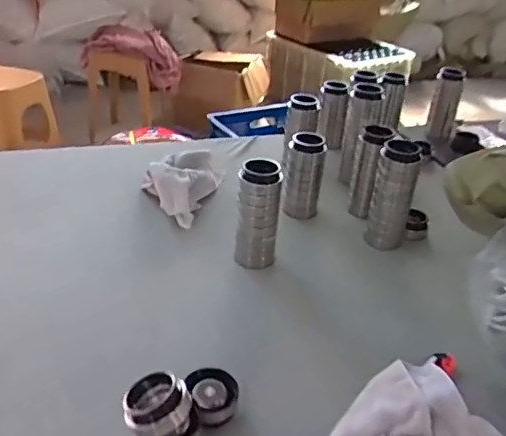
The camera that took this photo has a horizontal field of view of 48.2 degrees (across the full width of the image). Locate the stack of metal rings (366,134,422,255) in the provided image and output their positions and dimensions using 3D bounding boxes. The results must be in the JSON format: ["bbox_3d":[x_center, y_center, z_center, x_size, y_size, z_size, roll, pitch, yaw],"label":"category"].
[{"bbox_3d":[0.246,-0.040,1.001,0.072,0.198,0.060,12,31,11],"label":"stack of metal rings"}]

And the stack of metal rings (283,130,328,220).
[{"bbox_3d":[0.098,-0.082,1.085,0.074,0.164,0.060,7,31,3],"label":"stack of metal rings"}]

